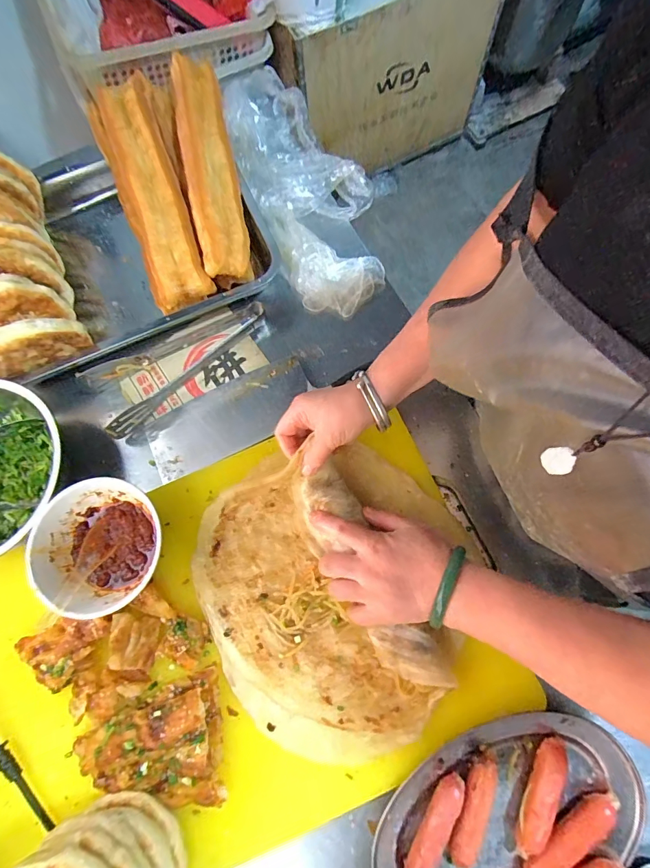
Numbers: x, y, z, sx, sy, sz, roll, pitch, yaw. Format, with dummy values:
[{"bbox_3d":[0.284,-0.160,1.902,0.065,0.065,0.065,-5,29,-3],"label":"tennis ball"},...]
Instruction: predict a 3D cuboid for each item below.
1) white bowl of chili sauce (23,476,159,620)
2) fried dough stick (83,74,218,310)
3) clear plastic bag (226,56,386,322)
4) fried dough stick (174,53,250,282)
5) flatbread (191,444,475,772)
[{"bbox_3d":[-0.224,0.117,0.416,0.115,0.060,0.121,-1,74,3],"label":"white bowl of chili sauce"},{"bbox_3d":[-0.217,-0.295,0.503,0.083,0.046,0.298,-20,87,-6],"label":"fried dough stick"},{"bbox_3d":[-0.028,-0.348,0.554,0.152,0.070,0.360,-24,75,-4],"label":"clear plastic bag"},{"bbox_3d":[-0.141,-0.333,0.501,0.061,0.039,0.295,-10,84,-3],"label":"fried dough stick"},{"bbox_3d":[0.013,0.149,0.405,0.267,0.051,0.286,0,71,1],"label":"flatbread"}]

